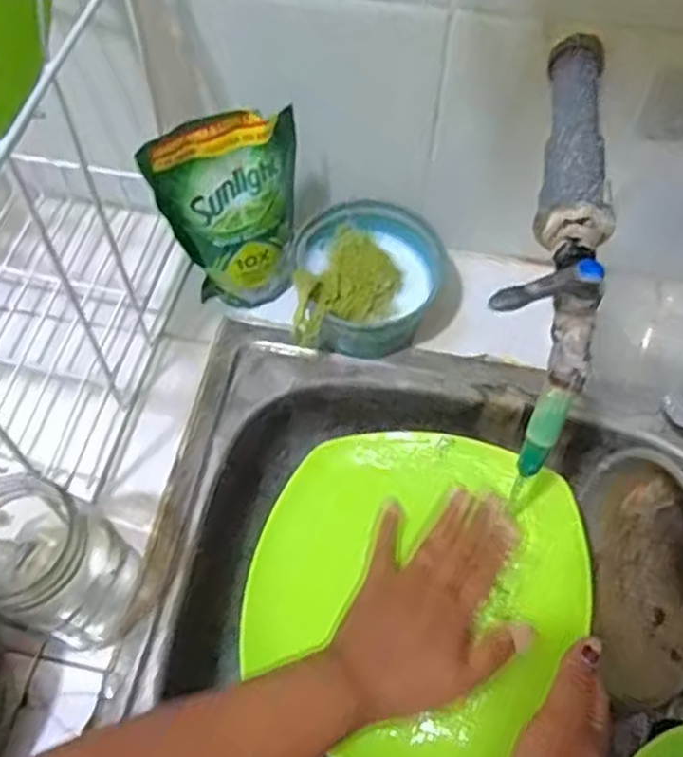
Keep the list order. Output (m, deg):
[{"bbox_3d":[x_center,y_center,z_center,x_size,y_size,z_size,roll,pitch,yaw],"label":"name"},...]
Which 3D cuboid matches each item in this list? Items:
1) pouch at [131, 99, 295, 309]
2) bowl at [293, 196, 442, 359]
[{"bbox_3d":[-0.073,-0.110,0.527,0.099,0.178,0.027,-27,65,-14],"label":"pouch"},{"bbox_3d":[0.028,-0.075,0.571,0.109,0.068,0.108,0,61,0],"label":"bowl"}]

